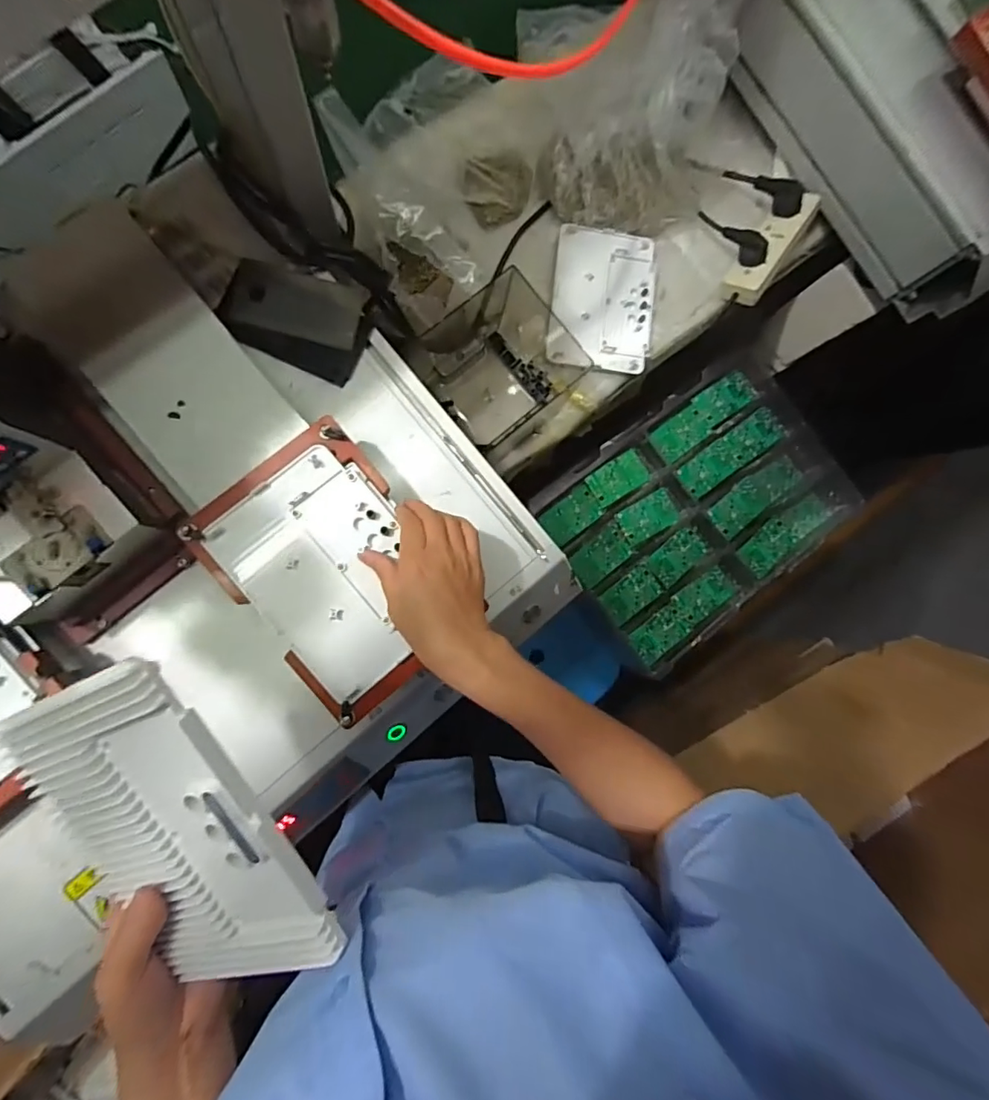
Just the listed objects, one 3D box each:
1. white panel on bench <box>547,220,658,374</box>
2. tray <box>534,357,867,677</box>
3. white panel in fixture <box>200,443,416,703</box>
[{"bbox_3d":[0.146,-0.332,0.702,0.136,0.017,0.189,7,86,-6],"label":"white panel on bench"},{"bbox_3d":[0.349,-0.076,0.897,0.491,0.038,0.340,-38,91,-7],"label":"tray"},{"bbox_3d":[-0.133,0.017,0.445,0.137,0.009,0.182,-42,92,-7],"label":"white panel in fixture"}]

